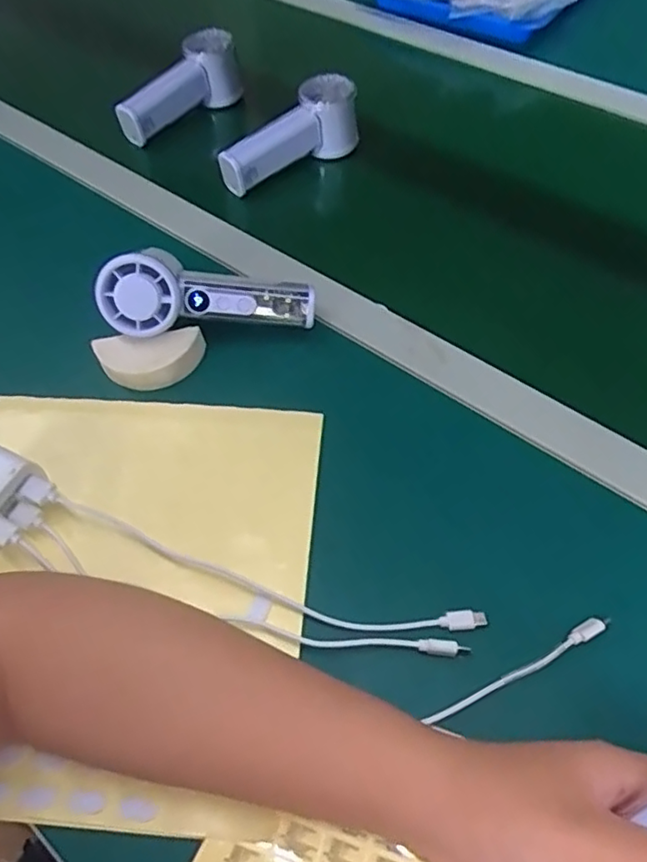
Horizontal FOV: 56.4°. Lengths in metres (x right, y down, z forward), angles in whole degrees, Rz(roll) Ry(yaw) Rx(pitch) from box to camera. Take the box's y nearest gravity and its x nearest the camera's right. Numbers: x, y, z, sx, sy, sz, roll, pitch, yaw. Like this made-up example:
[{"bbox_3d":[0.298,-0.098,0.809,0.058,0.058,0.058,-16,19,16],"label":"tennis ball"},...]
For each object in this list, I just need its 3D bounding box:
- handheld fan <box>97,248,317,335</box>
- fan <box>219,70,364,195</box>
[{"bbox_3d":[-0.087,-0.102,0.458,0.155,0.059,0.053,2,23,-12],"label":"handheld fan"},{"bbox_3d":[-0.037,-0.285,0.584,0.150,0.062,0.047,-32,61,-20],"label":"fan"}]

